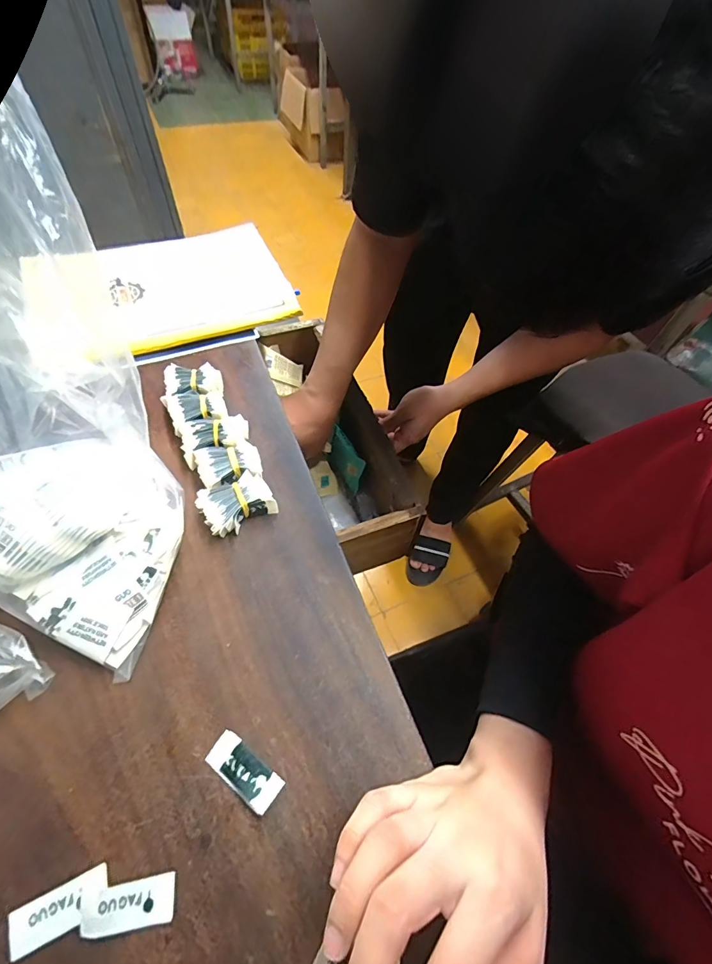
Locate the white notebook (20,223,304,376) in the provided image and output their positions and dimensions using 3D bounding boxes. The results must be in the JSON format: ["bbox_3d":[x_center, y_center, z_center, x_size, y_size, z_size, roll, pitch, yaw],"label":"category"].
[{"bbox_3d":[-0.243,-0.240,0.509,0.293,0.033,0.219,-22,62,-18],"label":"white notebook"}]

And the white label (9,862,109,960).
[{"bbox_3d":[-0.159,0.230,0.219,0.047,0.004,0.020,-19,60,-16],"label":"white label"}]

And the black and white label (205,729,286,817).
[{"bbox_3d":[-0.071,0.182,0.258,0.049,0.006,0.021,33,60,16],"label":"black and white label"}]

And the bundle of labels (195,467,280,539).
[{"bbox_3d":[-0.102,0.018,0.348,0.056,0.022,0.044,-27,63,-20],"label":"bundle of labels"}]

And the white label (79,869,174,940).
[{"bbox_3d":[-0.123,0.231,0.222,0.045,0.004,0.020,-2,54,-12],"label":"white label"}]

